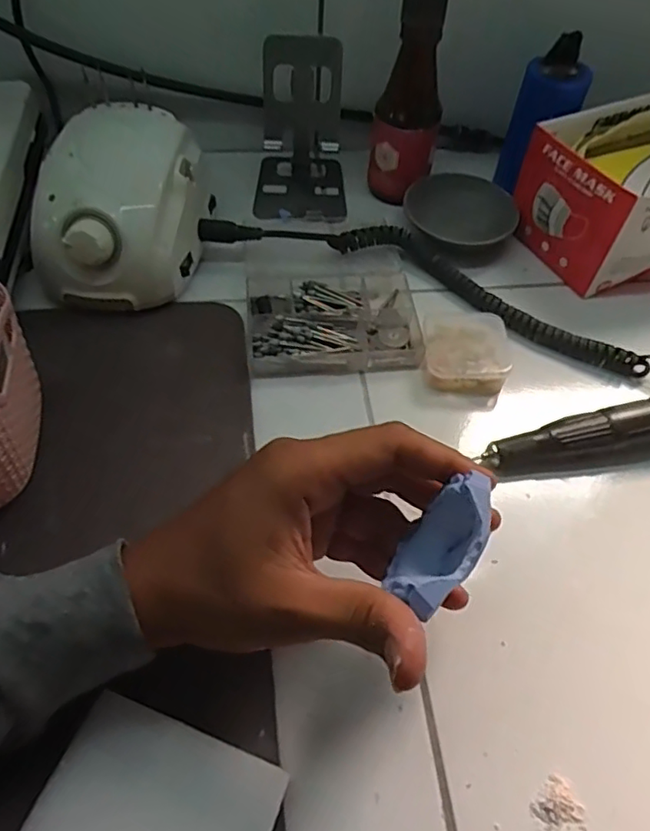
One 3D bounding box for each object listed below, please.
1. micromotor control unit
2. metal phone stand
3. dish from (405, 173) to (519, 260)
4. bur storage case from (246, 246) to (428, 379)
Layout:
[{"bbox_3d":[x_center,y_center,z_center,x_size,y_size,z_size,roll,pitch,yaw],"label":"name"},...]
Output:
[{"bbox_3d":[-0.143,-0.146,0.437,0.103,0.082,0.138,9,54,3],"label":"micromotor control unit"},{"bbox_3d":[-0.019,-0.227,0.485,0.065,0.110,0.082,4,54,0],"label":"metal phone stand"},{"bbox_3d":[0.107,-0.163,0.494,0.086,0.025,0.072,-18,57,-15],"label":"dish"},{"bbox_3d":[0.004,-0.080,0.438,0.118,0.016,0.114,-4,54,-6],"label":"bur storage case"}]

